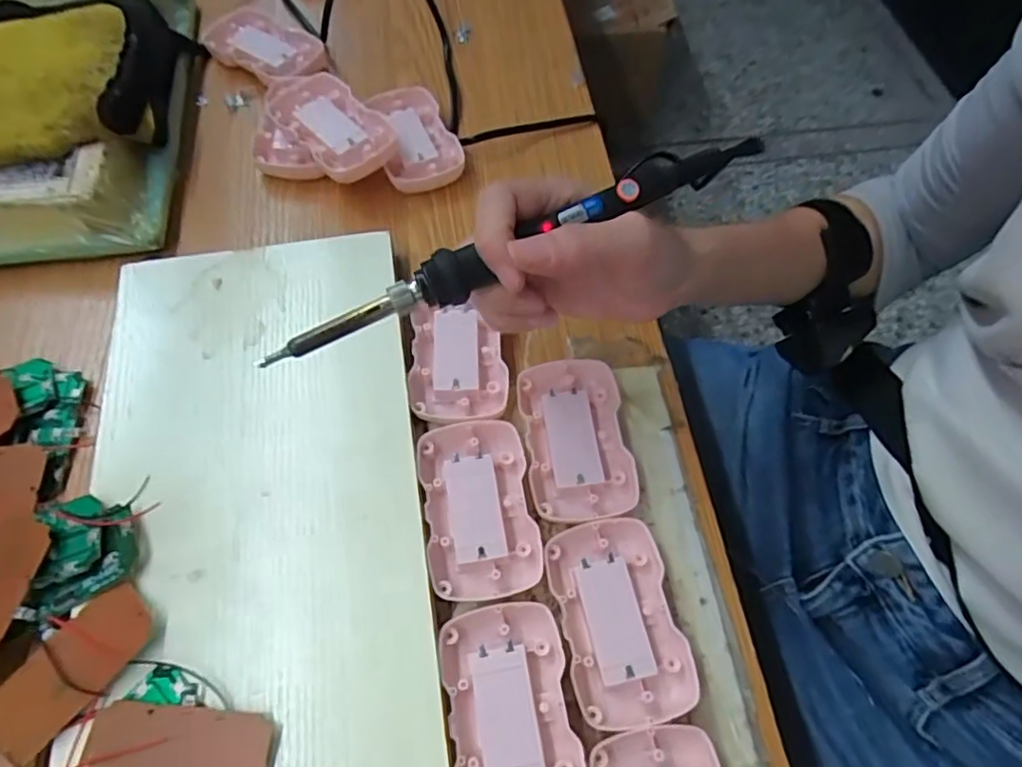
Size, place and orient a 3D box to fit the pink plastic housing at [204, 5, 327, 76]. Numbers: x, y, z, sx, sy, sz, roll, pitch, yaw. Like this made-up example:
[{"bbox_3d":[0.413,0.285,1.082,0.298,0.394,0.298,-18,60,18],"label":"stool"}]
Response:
[{"bbox_3d":[-0.190,-0.261,0.472,0.095,0.021,0.056,29,64,13],"label":"pink plastic housing"}]

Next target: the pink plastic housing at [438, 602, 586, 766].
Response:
[{"bbox_3d":[0.000,0.145,0.266,0.054,0.013,0.088,-8,62,-6],"label":"pink plastic housing"}]

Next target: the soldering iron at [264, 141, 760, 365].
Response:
[{"bbox_3d":[0.009,-0.060,0.250,0.228,0.019,0.016,-26,67,-11],"label":"soldering iron"}]

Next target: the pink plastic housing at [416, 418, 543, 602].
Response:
[{"bbox_3d":[-0.017,0.063,0.308,0.054,0.013,0.086,-8,62,-7],"label":"pink plastic housing"}]

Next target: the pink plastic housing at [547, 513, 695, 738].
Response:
[{"bbox_3d":[0.050,0.111,0.287,0.055,0.017,0.087,-11,63,-8],"label":"pink plastic housing"}]

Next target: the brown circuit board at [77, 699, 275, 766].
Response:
[{"bbox_3d":[-0.137,0.152,0.245,0.074,0.005,0.038,5,61,0],"label":"brown circuit board"}]

